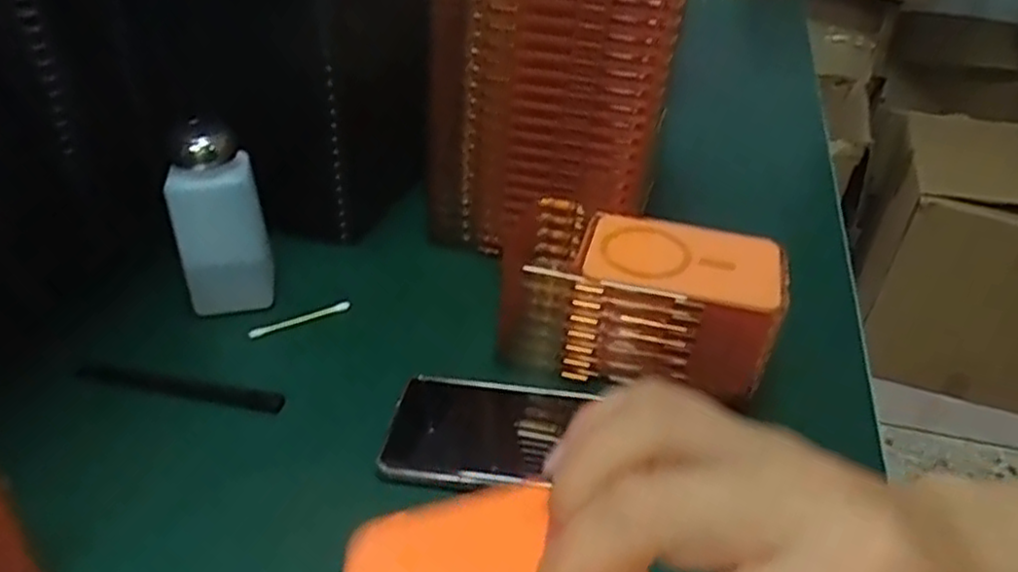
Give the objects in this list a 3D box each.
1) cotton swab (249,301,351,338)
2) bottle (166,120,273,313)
[{"bbox_3d":[-0.145,0.023,0.509,0.071,0.005,0.008,-15,40,-23],"label":"cotton swab"},{"bbox_3d":[-0.194,-0.042,0.491,0.057,0.122,0.050,-10,38,-17],"label":"bottle"}]

